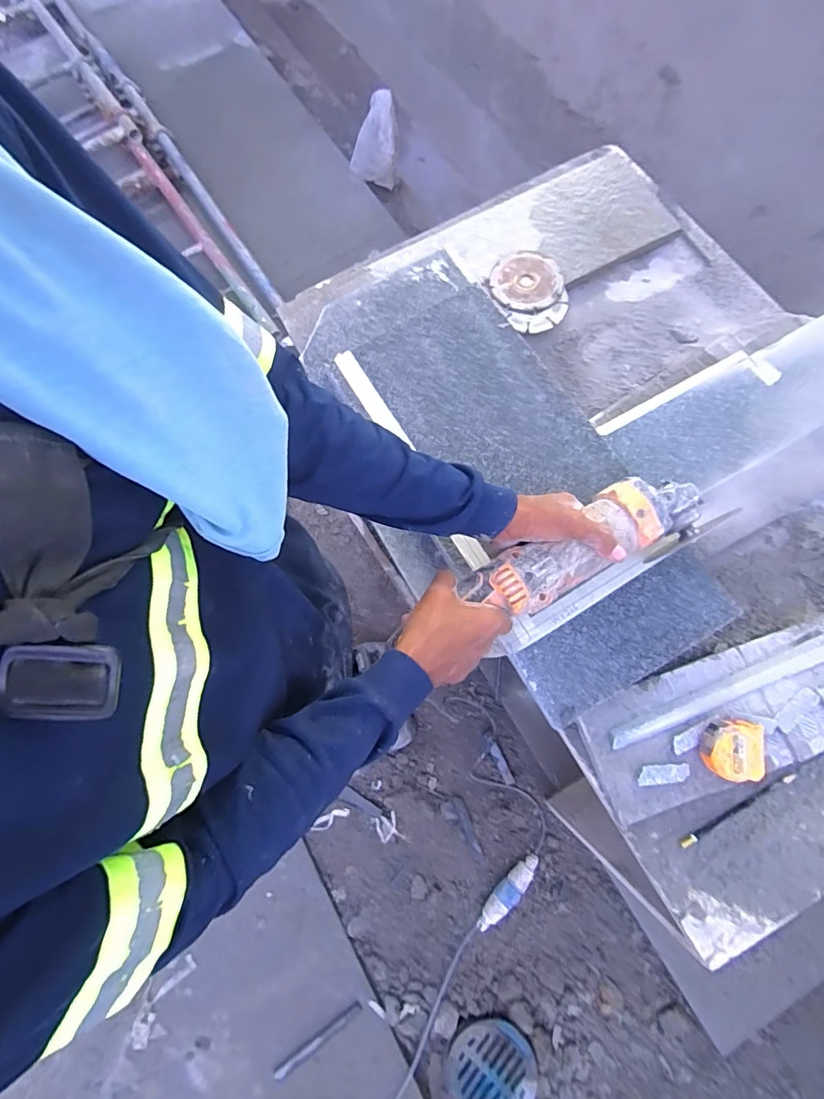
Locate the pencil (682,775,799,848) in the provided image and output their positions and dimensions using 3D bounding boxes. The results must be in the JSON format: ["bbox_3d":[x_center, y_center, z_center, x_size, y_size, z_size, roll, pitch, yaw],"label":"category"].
[{"bbox_3d":[0.350,0.278,0.527,0.143,0.009,0.012,-27,73,-8],"label":"pencil"}]

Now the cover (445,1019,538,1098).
[{"bbox_3d":[0.172,1.129,1.060,0.186,0.024,0.162,4,74,4],"label":"cover"}]

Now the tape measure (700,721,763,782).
[{"bbox_3d":[0.337,0.212,0.519,0.057,0.033,0.058,3,74,4],"label":"tape measure"}]

